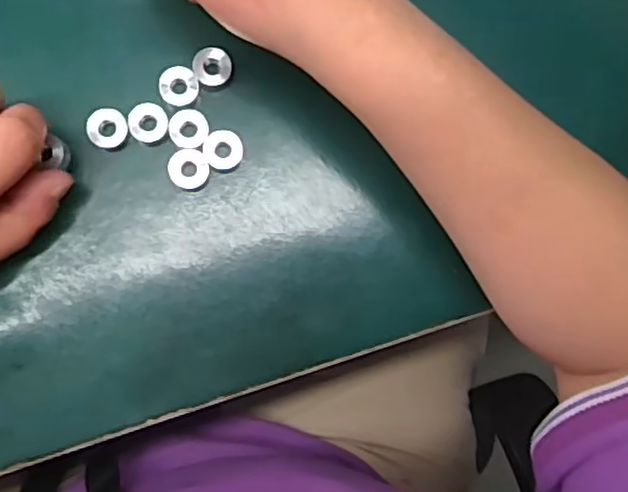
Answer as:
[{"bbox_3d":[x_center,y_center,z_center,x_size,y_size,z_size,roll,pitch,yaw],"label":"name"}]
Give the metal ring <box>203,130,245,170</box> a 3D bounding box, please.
[{"bbox_3d":[-0.042,-0.044,0.310,0.018,0.007,0.018,0,87,-7],"label":"metal ring"}]

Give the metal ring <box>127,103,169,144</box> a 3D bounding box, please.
[{"bbox_3d":[-0.076,-0.057,0.302,0.018,0.004,0.018,0,87,-7],"label":"metal ring"}]

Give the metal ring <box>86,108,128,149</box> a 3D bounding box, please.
[{"bbox_3d":[-0.094,-0.054,0.301,0.018,0.004,0.018,0,87,-7],"label":"metal ring"}]

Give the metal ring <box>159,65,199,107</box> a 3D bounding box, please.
[{"bbox_3d":[-0.062,-0.074,0.305,0.017,0.004,0.018,0,87,-7],"label":"metal ring"}]

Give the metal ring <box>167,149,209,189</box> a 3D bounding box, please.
[{"bbox_3d":[-0.058,-0.036,0.307,0.018,0.005,0.018,0,87,-7],"label":"metal ring"}]

